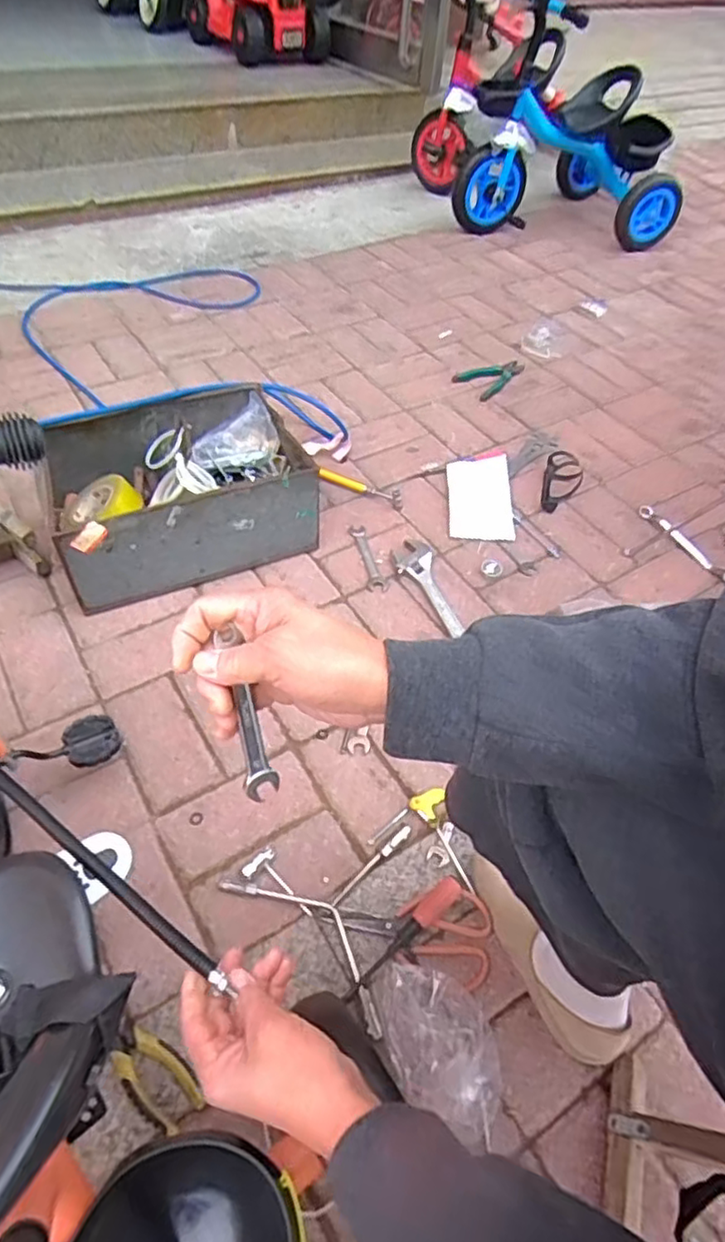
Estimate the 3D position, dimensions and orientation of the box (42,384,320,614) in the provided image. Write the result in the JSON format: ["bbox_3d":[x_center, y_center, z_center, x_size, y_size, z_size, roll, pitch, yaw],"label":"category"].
[{"bbox_3d":[-0.300,-0.218,1.079,0.403,0.174,0.287,-16,52,-17],"label":"box"}]

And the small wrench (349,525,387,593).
[{"bbox_3d":[0.008,-0.112,1.141,0.033,0.005,0.156,-16,60,-3],"label":"small wrench"}]

